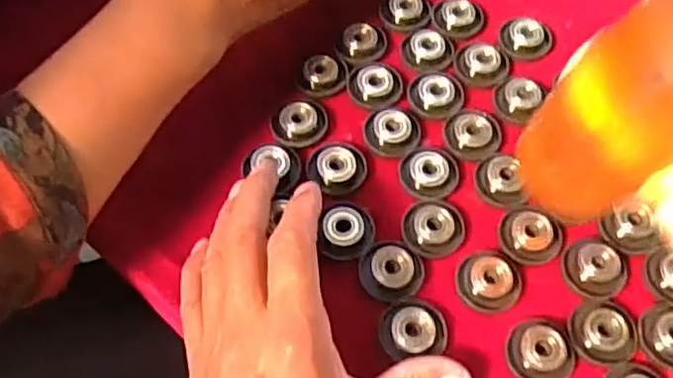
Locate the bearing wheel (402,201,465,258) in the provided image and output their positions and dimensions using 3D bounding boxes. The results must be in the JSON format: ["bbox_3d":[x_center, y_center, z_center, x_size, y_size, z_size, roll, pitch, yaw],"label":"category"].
[{"bbox_3d":[0.052,0.020,0.346,0.033,0.009,0.030,0,60,0],"label":"bearing wheel"}]

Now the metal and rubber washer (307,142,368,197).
[{"bbox_3d":[0.000,-0.013,0.364,0.032,0.006,0.029,19,62,10],"label":"metal and rubber washer"}]

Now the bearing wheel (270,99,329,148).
[{"bbox_3d":[-0.020,-0.040,0.376,0.034,0.010,0.027,-27,64,-15],"label":"bearing wheel"}]

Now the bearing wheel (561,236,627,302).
[{"bbox_3d":[0.132,0.039,0.333,0.027,0.012,0.032,-21,63,-12],"label":"bearing wheel"}]

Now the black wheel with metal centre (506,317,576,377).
[{"bbox_3d":[0.100,0.077,0.313,0.031,0.012,0.032,0,60,0],"label":"black wheel with metal centre"}]

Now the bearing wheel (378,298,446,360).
[{"bbox_3d":[0.038,0.069,0.320,0.033,0.011,0.028,-4,60,-3],"label":"bearing wheel"}]

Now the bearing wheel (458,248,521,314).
[{"bbox_3d":[0.079,0.046,0.332,0.033,0.011,0.030,0,60,0],"label":"bearing wheel"}]

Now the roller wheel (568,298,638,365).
[{"bbox_3d":[0.132,0.068,0.319,0.032,0.011,0.033,1,60,0],"label":"roller wheel"}]

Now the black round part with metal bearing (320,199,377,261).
[{"bbox_3d":[0.006,0.020,0.345,0.028,0.008,0.029,0,60,0],"label":"black round part with metal bearing"}]

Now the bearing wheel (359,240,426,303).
[{"bbox_3d":[0.029,0.040,0.332,0.032,0.010,0.032,0,60,0],"label":"bearing wheel"}]

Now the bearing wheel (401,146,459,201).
[{"bbox_3d":[0.053,-0.011,0.362,0.032,0.007,0.034,0,60,0],"label":"bearing wheel"}]

